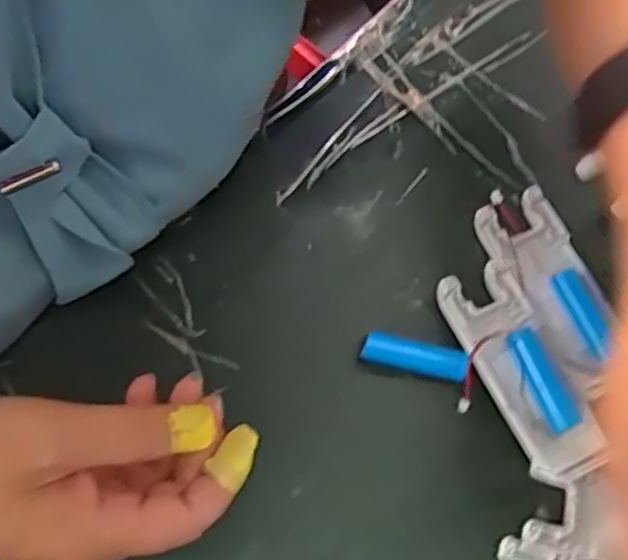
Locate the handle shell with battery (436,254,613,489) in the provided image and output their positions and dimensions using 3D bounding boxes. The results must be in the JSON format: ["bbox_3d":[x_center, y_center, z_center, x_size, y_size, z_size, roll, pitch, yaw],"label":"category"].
[{"bbox_3d":[0.099,0.042,0.336,0.041,0.018,0.105,-23,73,-11],"label":"handle shell with battery"}]

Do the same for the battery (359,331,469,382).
[{"bbox_3d":[0.047,0.038,0.340,0.050,0.016,0.014,14,70,2],"label":"battery"}]

